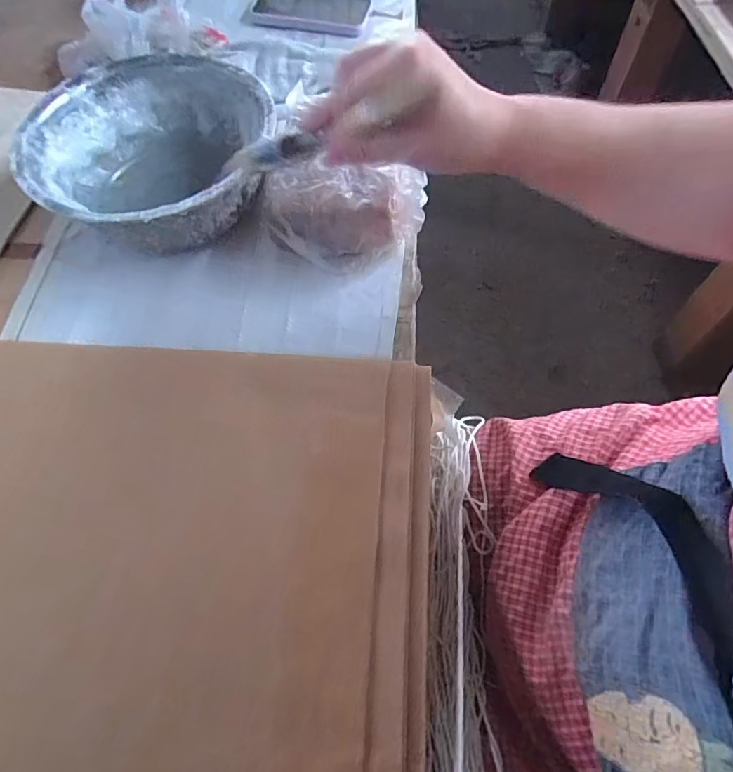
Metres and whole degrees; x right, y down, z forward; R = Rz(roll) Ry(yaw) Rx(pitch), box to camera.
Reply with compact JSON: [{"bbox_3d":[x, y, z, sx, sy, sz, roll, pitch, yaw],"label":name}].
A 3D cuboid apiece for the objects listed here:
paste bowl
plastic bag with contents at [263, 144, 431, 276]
[{"bbox_3d":[-0.188,-0.208,0.443,0.207,0.076,0.215,-1,64,1],"label":"paste bowl"},{"bbox_3d":[-0.024,-0.144,0.412,0.132,0.061,0.069,15,65,9],"label":"plastic bag with contents"}]

